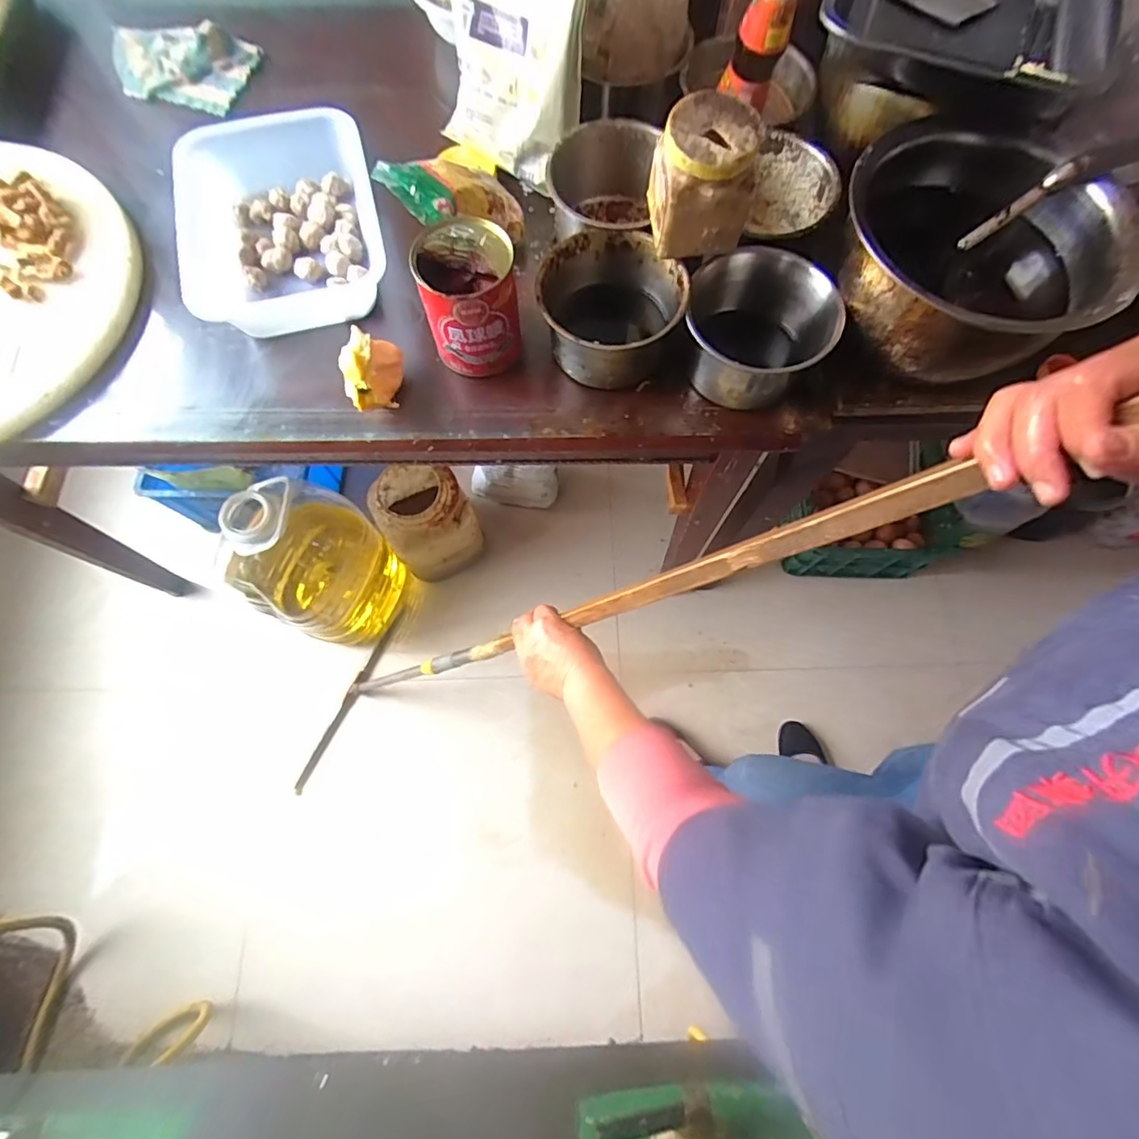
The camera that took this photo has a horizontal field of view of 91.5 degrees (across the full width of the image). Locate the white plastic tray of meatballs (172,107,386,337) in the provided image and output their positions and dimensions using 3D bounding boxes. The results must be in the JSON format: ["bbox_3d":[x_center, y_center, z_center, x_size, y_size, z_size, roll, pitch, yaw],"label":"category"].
[{"bbox_3d":[-0.340,-0.404,0.666,0.225,0.082,0.268,-16,73,-6],"label":"white plastic tray of meatballs"}]

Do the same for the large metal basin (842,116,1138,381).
[{"bbox_3d":[0.389,-0.299,0.561,0.243,0.131,0.235,0,72,-1],"label":"large metal basin"}]

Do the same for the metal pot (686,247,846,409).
[{"bbox_3d":[0.197,-0.252,0.599,0.143,0.100,0.143,0,72,-1],"label":"metal pot"}]

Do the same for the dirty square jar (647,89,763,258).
[{"bbox_3d":[0.125,-0.370,0.528,0.087,0.108,0.072,-6,72,-3],"label":"dirty square jar"}]

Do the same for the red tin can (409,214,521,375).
[{"bbox_3d":[-0.106,-0.290,0.587,0.101,0.135,0.099,-11,73,-4],"label":"red tin can"}]

